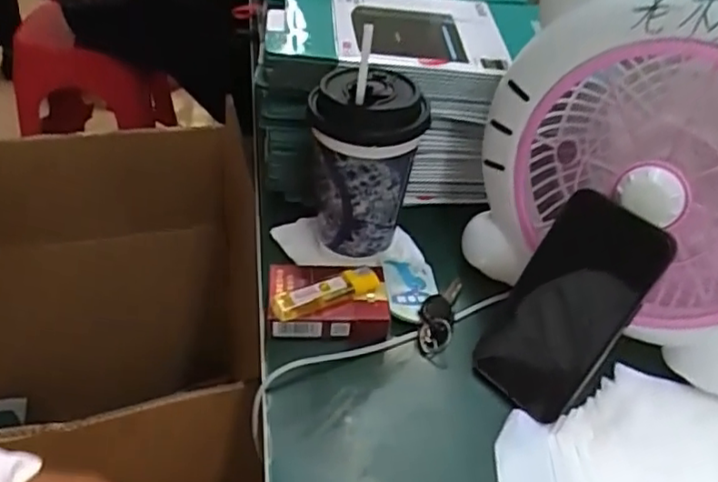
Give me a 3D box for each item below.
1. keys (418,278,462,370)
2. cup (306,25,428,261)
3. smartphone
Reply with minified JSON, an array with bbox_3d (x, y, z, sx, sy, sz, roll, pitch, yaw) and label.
[{"bbox_3d":[0.060,0.054,0.496,0.026,0.014,0.091,13,40,7],"label":"keys"},{"bbox_3d":[0.002,-0.055,0.493,0.083,0.157,0.080,6,40,-1],"label":"cup"},{"bbox_3d":[0.135,0.044,0.430,0.075,0.149,0.016,38,27,29],"label":"smartphone"}]

